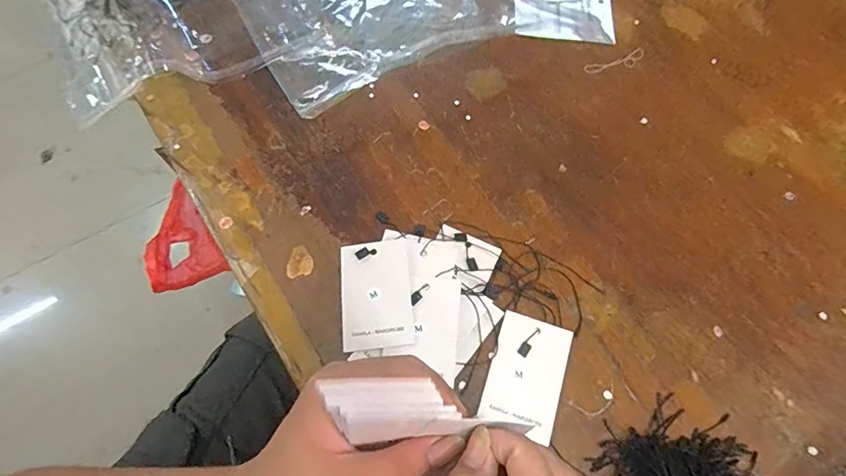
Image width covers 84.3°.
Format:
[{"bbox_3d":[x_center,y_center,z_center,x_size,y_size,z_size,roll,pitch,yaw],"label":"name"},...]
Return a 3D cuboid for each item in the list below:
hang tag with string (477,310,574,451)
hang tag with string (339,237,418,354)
[{"bbox_3d":[0.073,0.094,0.327,0.050,0.005,0.077,19,67,6],"label":"hang tag with string"},{"bbox_3d":[-0.034,0.040,0.341,0.050,0.004,0.081,-7,65,0],"label":"hang tag with string"}]

